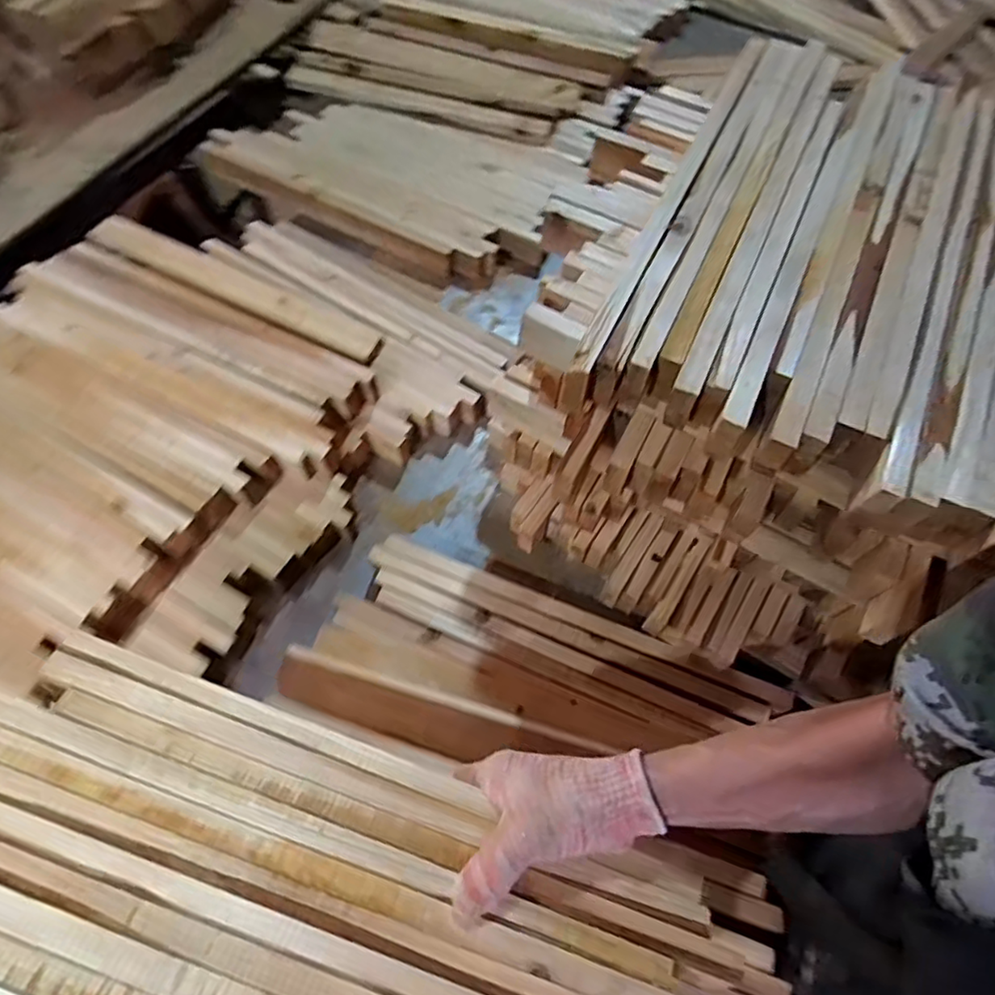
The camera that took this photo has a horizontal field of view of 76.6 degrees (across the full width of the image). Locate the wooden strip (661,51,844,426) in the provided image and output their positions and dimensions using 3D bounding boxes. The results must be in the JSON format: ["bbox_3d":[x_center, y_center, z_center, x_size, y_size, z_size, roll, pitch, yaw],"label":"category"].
[{"bbox_3d":[0.247,-0.268,0.567,0.020,0.041,0.483,25,64,10],"label":"wooden strip"}]

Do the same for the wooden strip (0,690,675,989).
[{"bbox_3d":[-0.120,0.222,0.418,0.486,0.010,0.017,20,63,3],"label":"wooden strip"}]

